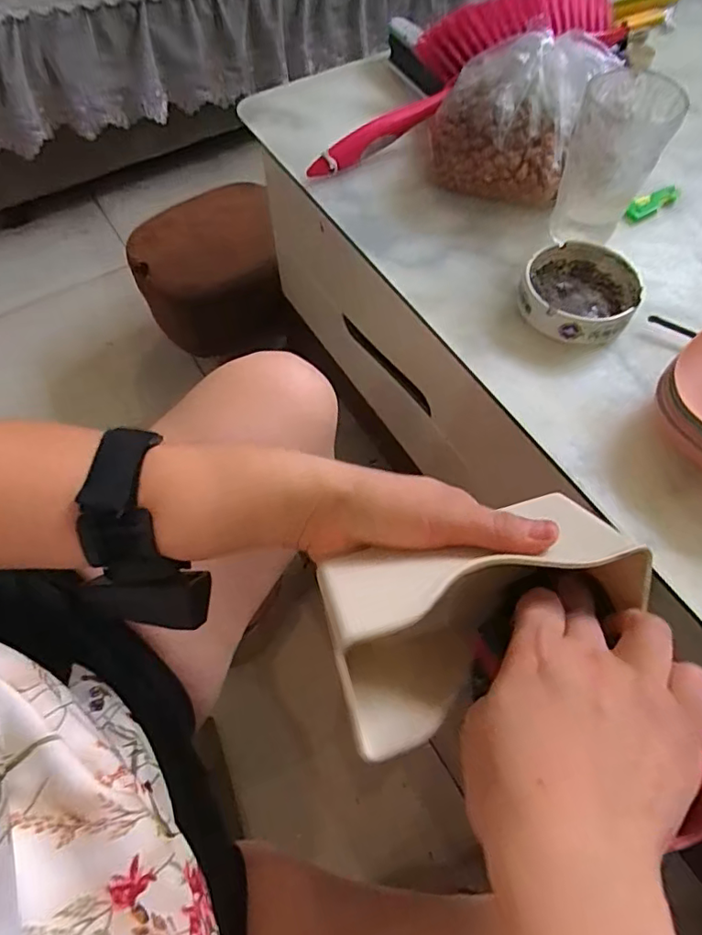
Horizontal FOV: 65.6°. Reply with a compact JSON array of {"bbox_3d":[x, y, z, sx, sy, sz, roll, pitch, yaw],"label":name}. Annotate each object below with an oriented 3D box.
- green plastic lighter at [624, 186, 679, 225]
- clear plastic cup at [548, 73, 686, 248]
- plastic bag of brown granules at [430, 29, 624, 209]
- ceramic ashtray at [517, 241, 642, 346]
[{"bbox_3d":[0.309,-0.272,0.562,0.073,0.010,0.025,-29,65,-14],"label":"green plastic lighter"},{"bbox_3d":[0.228,-0.264,0.488,0.072,0.134,0.080,24,64,13],"label":"clear plastic cup"},{"bbox_3d":[0.163,-0.345,0.545,0.136,0.116,0.124,28,66,15],"label":"plastic bag of brown granules"},{"bbox_3d":[0.201,-0.154,0.485,0.096,0.035,0.098,0,61,1],"label":"ceramic ashtray"}]

